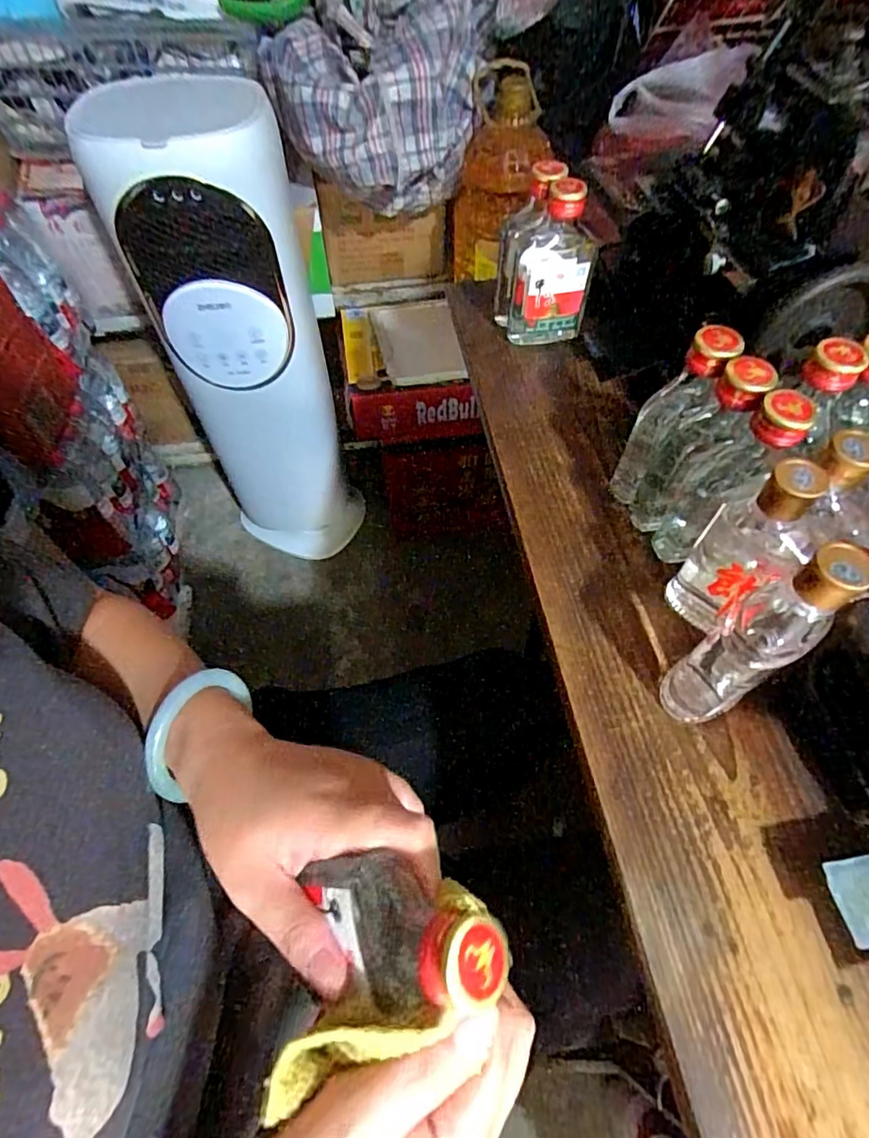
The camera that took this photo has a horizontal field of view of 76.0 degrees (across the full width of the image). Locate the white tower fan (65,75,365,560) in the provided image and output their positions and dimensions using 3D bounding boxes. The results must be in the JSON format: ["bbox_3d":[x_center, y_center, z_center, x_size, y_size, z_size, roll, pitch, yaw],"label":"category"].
[{"bbox_3d":[-0.313,-0.329,0.997,0.269,0.784,0.199,-18,60,-9],"label":"white tower fan"}]

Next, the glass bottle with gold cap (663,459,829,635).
[{"bbox_3d":[0.179,-0.009,0.322,0.047,0.130,0.044,35,66,20],"label":"glass bottle with gold cap"}]

